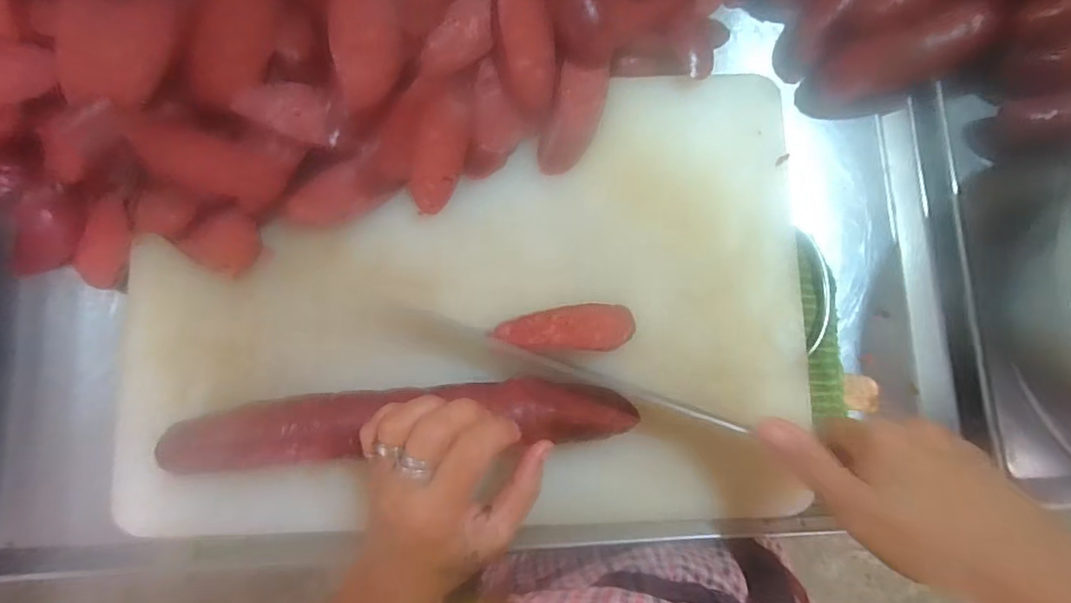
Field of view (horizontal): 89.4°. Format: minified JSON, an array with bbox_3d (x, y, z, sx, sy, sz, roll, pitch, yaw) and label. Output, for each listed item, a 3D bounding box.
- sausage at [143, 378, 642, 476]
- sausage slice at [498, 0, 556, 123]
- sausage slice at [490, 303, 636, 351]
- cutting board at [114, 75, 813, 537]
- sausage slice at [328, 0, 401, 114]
[{"bbox_3d":[-0.075,0.069,0.312,0.264,0.025,0.039,-3,83,-4],"label":"sausage"},{"bbox_3d":[-0.004,-0.163,0.345,0.033,0.014,0.088,-8,111,-1],"label":"sausage slice"},{"bbox_3d":[0.018,0.017,0.334,0.084,0.005,0.036,-8,49,-3],"label":"sausage slice"},{"bbox_3d":[-0.047,-0.003,0.351,0.432,0.020,0.283,-2,83,0],"label":"cutting board"},{"bbox_3d":[-0.102,-0.158,0.322,0.039,0.005,0.077,0,115,-11],"label":"sausage slice"}]

